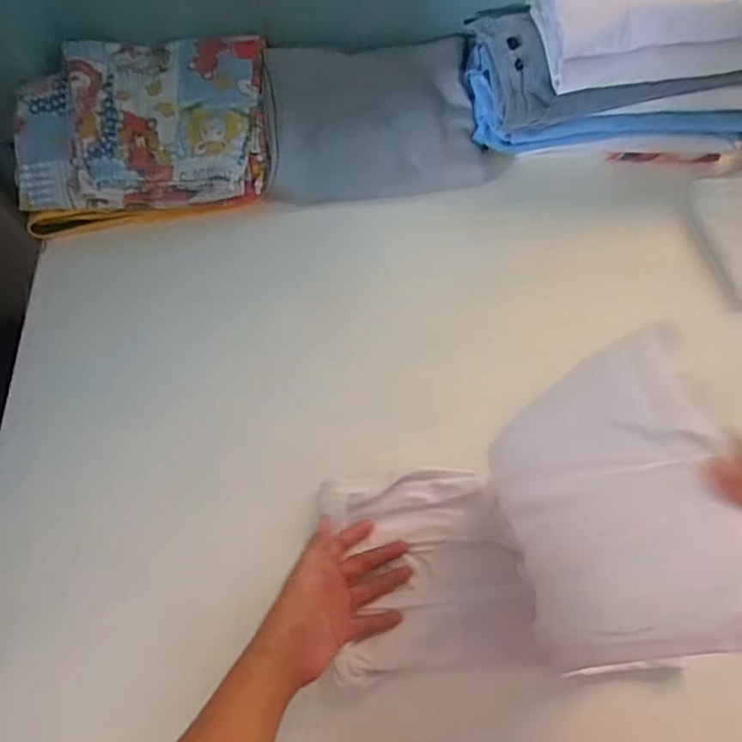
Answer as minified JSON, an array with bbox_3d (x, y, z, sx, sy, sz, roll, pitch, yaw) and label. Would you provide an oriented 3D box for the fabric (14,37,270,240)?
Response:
[{"bbox_3d":[-0.244,-0.266,0.663,0.253,0.066,0.224,-3,70,1],"label":"fabric"}]

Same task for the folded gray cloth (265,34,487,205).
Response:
[{"bbox_3d":[0.001,-0.284,0.687,0.228,0.052,0.173,-2,70,2],"label":"folded gray cloth"}]

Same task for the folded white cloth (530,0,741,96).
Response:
[{"bbox_3d":[0.273,-0.354,0.589,0.196,0.071,0.124,-3,70,1],"label":"folded white cloth"}]

